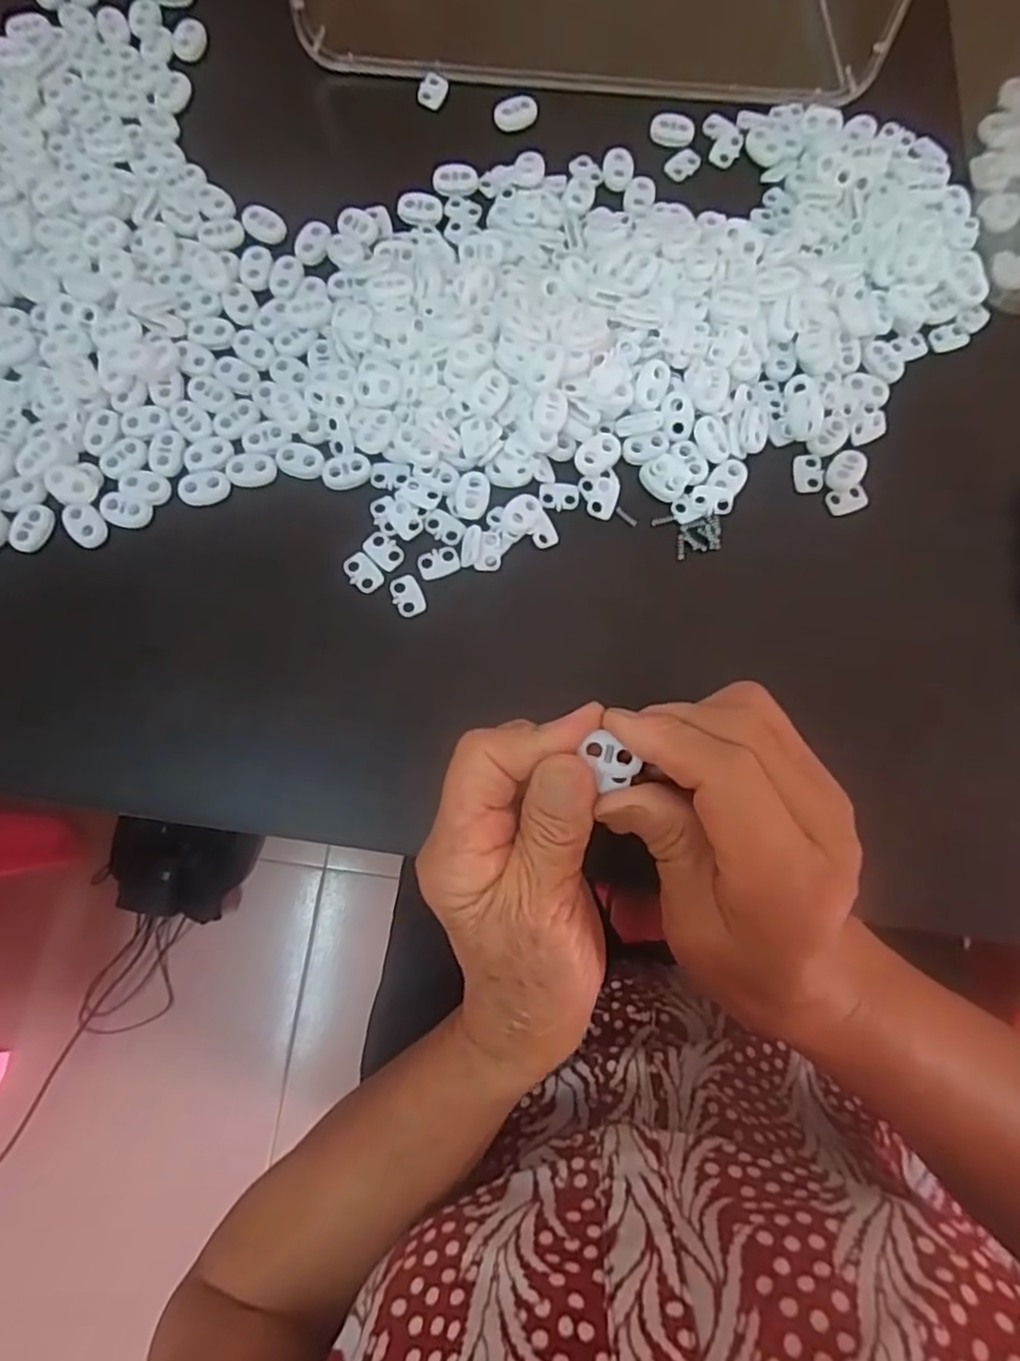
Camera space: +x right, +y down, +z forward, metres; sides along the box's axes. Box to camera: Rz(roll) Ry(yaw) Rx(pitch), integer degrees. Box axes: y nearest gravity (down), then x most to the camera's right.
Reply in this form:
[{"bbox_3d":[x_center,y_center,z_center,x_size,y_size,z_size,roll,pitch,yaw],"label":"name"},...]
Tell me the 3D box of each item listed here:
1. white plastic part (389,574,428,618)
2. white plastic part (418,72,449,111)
[{"bbox_3d":[-0.046,-0.039,0.308,0.014,0.005,0.020,-30,82,-6],"label":"white plastic part"},{"bbox_3d":[-0.040,-0.312,0.360,0.012,0.007,0.016,27,80,4],"label":"white plastic part"}]

